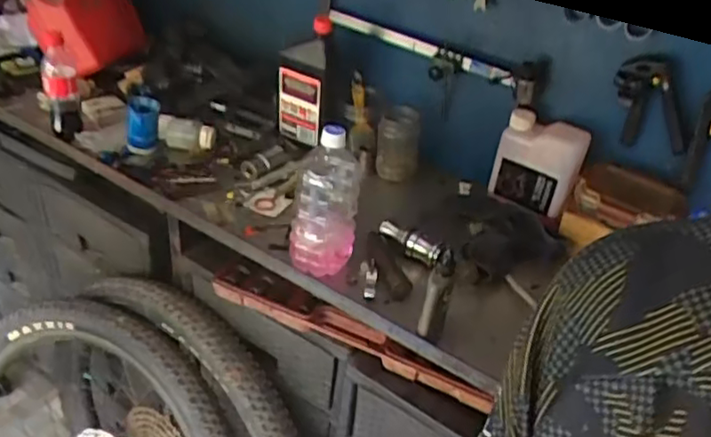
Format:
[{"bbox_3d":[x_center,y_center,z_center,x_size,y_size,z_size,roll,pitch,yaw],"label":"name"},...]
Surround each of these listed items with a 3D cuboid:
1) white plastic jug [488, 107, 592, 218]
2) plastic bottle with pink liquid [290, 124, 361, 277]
[{"bbox_3d":[0.283,-0.081,1.002,0.123,0.146,0.057,25,40,23],"label":"white plastic jug"},{"bbox_3d":[-0.039,-0.031,0.883,0.088,0.201,0.097,6,35,-1],"label":"plastic bottle with pink liquid"}]

